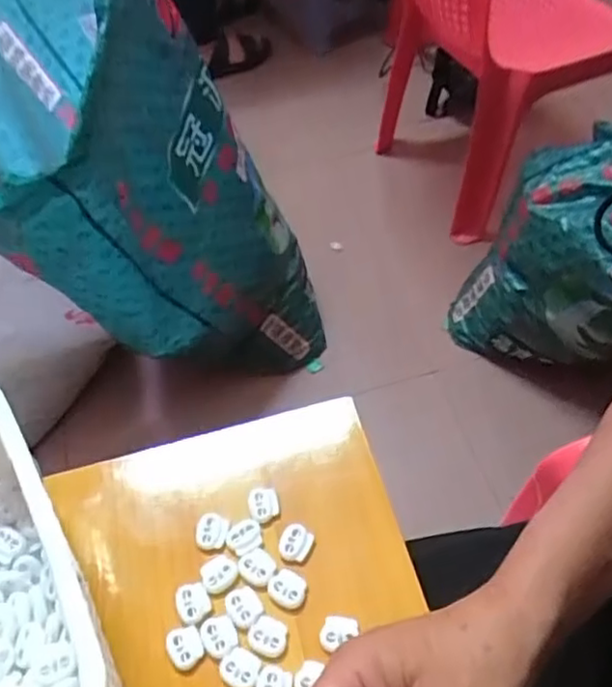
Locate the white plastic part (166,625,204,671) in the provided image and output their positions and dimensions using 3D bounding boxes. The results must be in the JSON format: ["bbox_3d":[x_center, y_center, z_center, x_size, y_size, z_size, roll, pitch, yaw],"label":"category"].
[{"bbox_3d":[-0.068,0.171,0.367,0.019,0.005,0.022,-22,54,-10],"label":"white plastic part"}]

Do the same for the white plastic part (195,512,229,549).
[{"bbox_3d":[-0.058,0.116,0.403,0.018,0.009,0.019,14,56,16],"label":"white plastic part"}]

